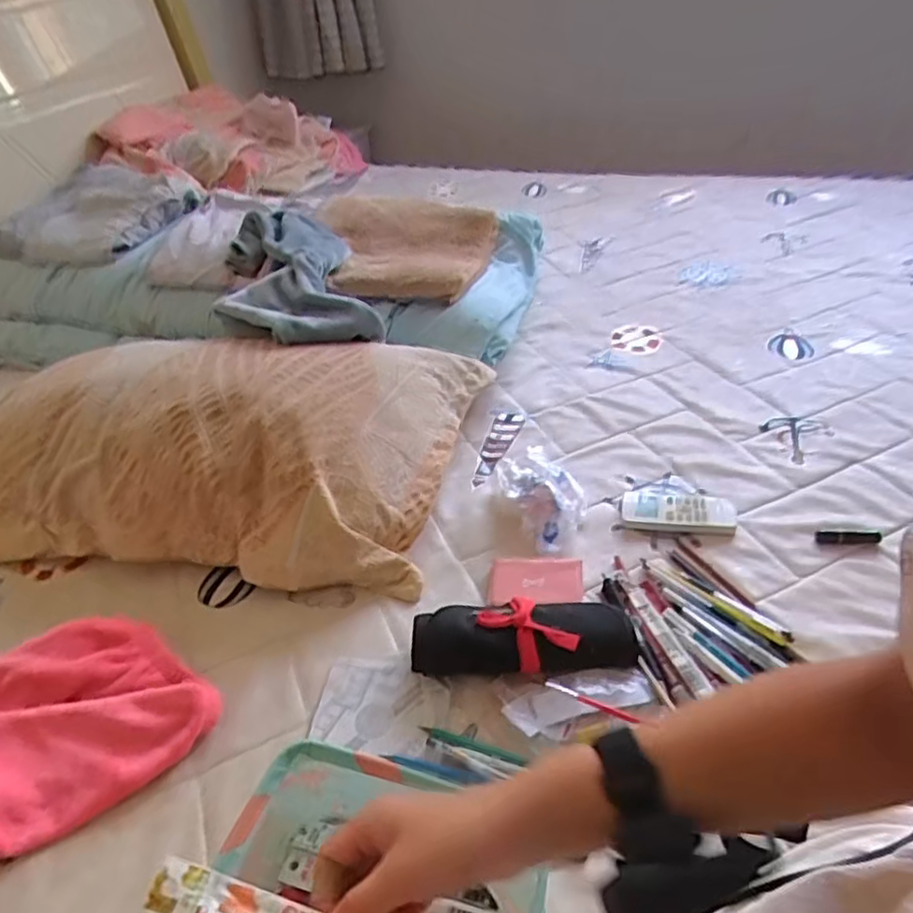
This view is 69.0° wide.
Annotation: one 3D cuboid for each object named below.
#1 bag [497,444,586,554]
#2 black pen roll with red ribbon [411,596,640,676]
[{"bbox_3d":[0.111,0.048,0.808,0.105,0.051,0.147,-20,41,-18],"label":"bag"},{"bbox_3d":[0.066,0.174,0.646,0.215,0.045,0.074,-1,39,4],"label":"black pen roll with red ribbon"}]

